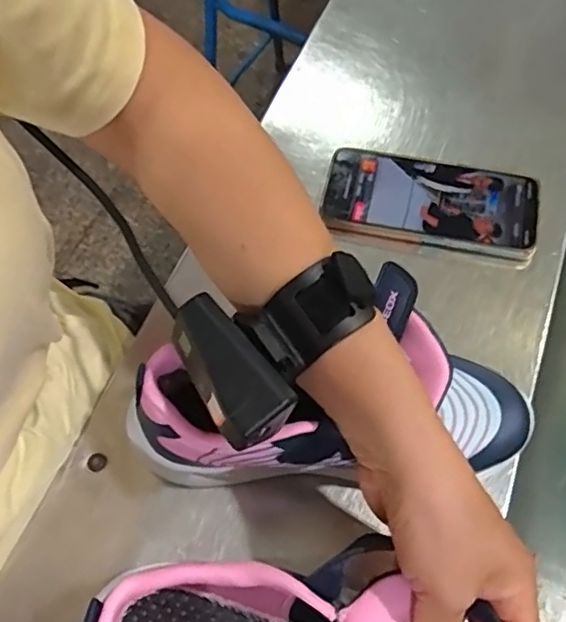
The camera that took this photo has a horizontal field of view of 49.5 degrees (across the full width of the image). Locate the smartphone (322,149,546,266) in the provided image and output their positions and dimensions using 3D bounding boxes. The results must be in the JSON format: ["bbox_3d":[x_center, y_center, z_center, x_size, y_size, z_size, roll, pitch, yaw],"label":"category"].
[{"bbox_3d":[0.114,-0.081,0.484,0.162,0.013,0.087,11,68,12],"label":"smartphone"}]

